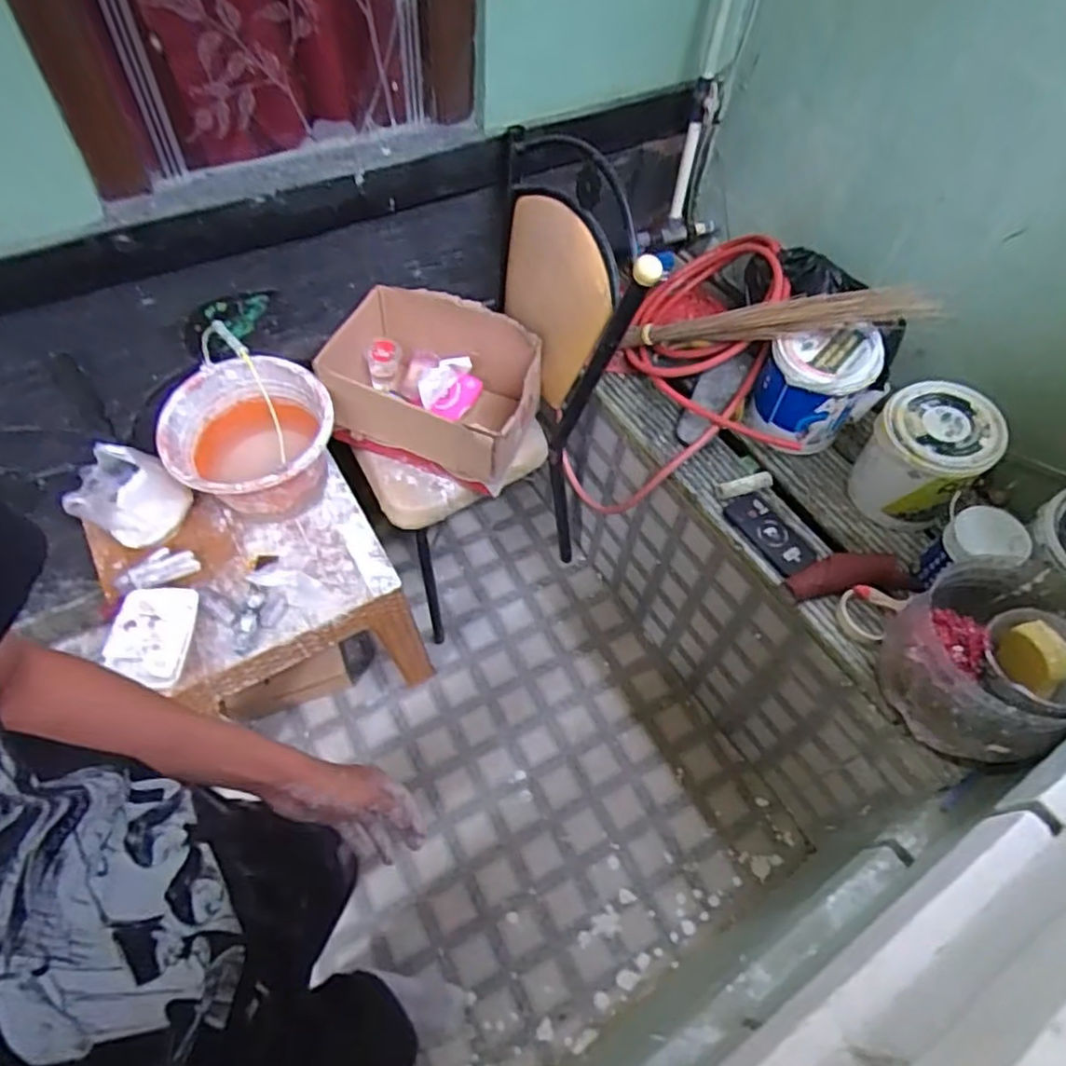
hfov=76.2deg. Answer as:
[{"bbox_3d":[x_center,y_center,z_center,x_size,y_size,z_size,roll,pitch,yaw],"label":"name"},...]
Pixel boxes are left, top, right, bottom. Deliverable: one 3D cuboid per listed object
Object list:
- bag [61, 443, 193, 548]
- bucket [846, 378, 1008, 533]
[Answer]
[{"bbox_3d":[-0.675,-0.058,1.112,0.120,0.167,0.142,13,58,4],"label":"bag"},{"bbox_3d":[0.655,-0.129,1.161,0.170,0.209,0.173,2,58,-3],"label":"bucket"}]

